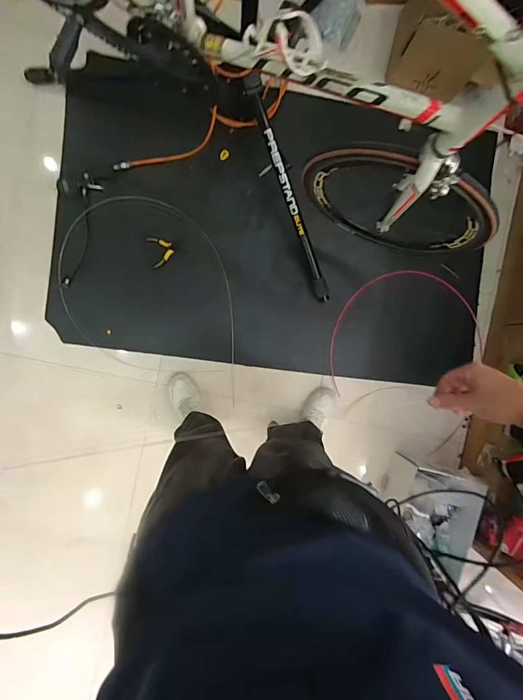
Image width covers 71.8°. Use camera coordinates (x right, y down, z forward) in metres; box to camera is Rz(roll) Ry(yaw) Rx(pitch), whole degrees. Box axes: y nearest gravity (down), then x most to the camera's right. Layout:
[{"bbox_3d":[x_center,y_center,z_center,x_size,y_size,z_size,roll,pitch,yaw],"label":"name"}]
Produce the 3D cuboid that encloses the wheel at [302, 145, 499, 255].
[{"bbox_3d":[0.330,-0.356,0.918,0.476,0.510,0.065,23,91,-6],"label":"wheel"}]

